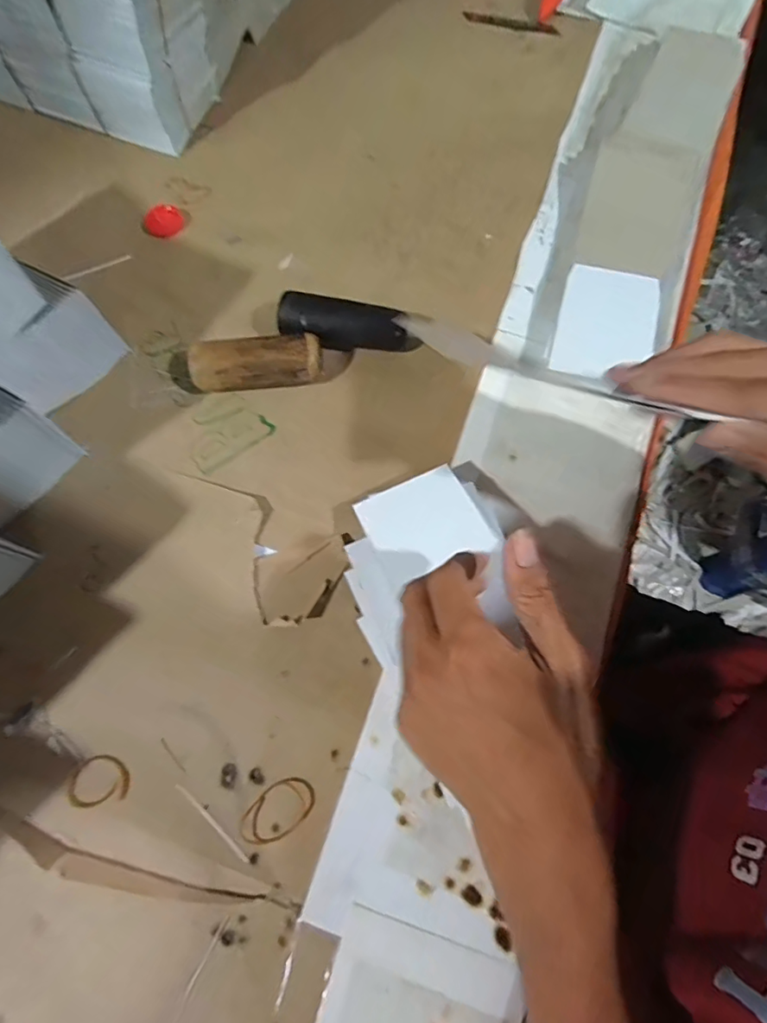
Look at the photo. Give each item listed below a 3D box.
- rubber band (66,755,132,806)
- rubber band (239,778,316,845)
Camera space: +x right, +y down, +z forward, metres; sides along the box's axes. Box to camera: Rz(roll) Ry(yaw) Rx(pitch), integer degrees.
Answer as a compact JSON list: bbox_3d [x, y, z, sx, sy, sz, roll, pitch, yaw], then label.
[{"bbox_3d":[-0.183,0.172,0.337,0.039,0.004,0.028,-11,72,-3],"label":"rubber band"},{"bbox_3d":[-0.067,0.190,0.332,0.049,0.004,0.029,-42,76,-12],"label":"rubber band"}]

